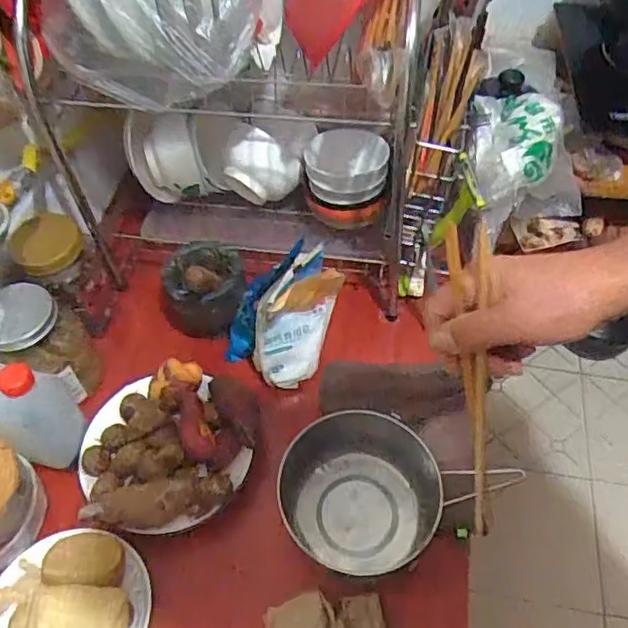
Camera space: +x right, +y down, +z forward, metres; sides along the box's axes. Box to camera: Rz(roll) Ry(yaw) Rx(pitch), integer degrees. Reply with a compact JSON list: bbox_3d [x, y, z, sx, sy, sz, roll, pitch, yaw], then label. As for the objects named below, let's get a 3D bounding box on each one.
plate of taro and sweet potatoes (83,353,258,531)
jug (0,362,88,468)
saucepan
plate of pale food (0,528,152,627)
[{"bbox_3d":[-0.169,0.149,0.704,0.199,0.070,0.185,0,53,0],"label":"plate of taro and sweet potatoes"},{"bbox_3d":[-0.342,0.097,0.681,0.126,0.158,0.094,-5,53,-3],"label":"jug"},{"bbox_3d":[0.072,0.191,0.659,0.214,0.098,0.161,-8,54,-5],"label":"saucepan"},{"bbox_3d":[-0.255,0.296,0.600,0.159,0.080,0.155,0,53,0],"label":"plate of pale food"}]

